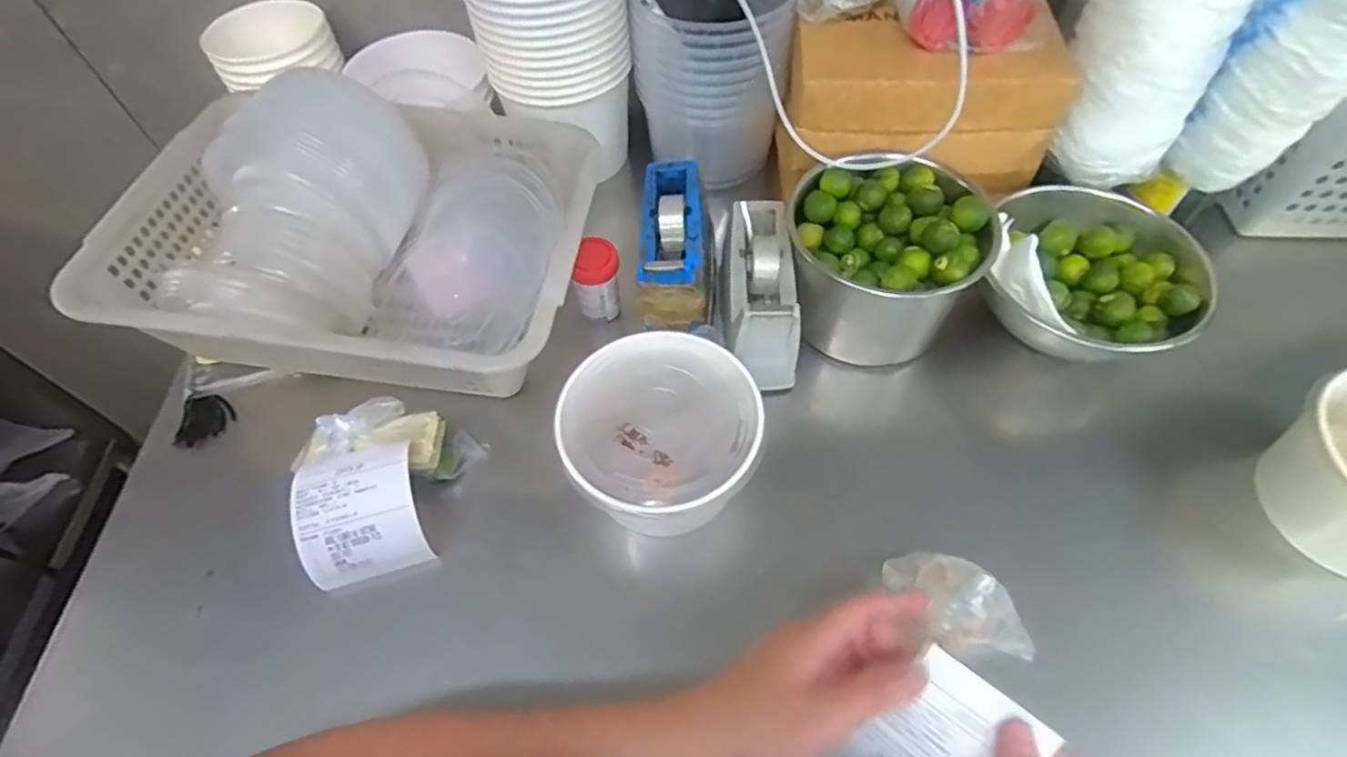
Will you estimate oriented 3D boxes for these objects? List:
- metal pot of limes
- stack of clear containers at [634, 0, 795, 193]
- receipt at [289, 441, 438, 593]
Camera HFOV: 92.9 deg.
[{"bbox_3d":[0.167,-0.094,0.528,0.146,0.118,0.128,31,63,21],"label":"metal pot of limes"},{"bbox_3d":[0.042,-0.297,0.619,0.138,0.179,0.133,13,58,11],"label":"stack of clear containers"},{"bbox_3d":[-0.216,0.095,0.446,0.076,0.044,0.077,-14,57,-7],"label":"receipt"}]

